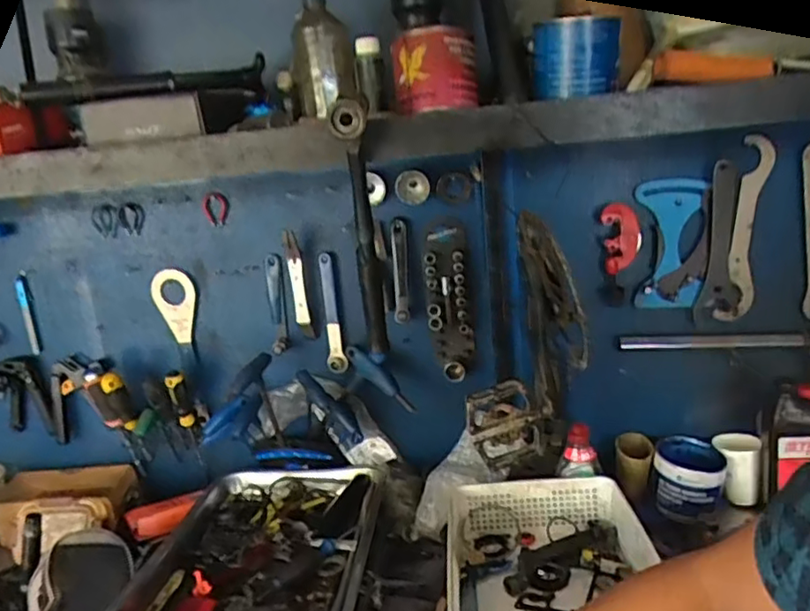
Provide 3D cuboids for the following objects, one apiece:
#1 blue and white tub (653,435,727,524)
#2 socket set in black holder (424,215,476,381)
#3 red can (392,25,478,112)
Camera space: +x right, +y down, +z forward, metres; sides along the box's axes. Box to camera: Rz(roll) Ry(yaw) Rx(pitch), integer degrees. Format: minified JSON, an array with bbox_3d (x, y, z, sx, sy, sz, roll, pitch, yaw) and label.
[{"bbox_3d":[0.447,0.270,0.971,0.103,0.084,0.118,3,17,29],"label":"blue and white tub"},{"bbox_3d":[0.071,-0.007,0.992,0.074,0.242,0.030,-4,14,4],"label":"socket set in black holder"},{"bbox_3d":[0.038,-0.293,0.761,0.096,0.098,0.080,-5,14,-4],"label":"red can"}]

